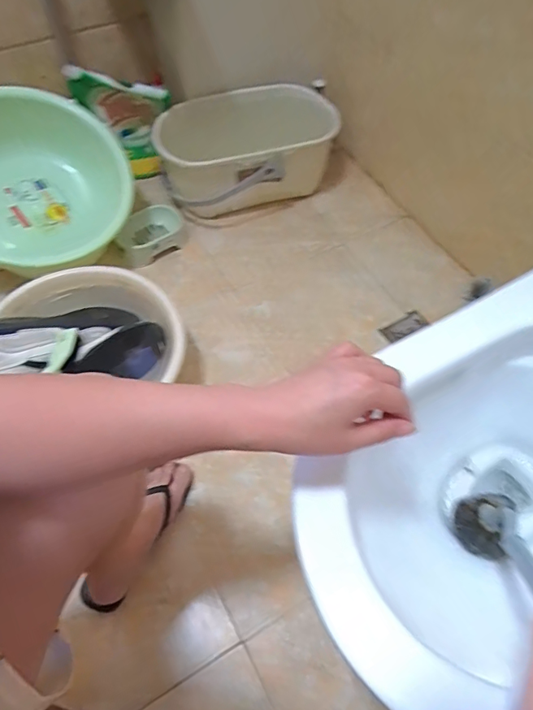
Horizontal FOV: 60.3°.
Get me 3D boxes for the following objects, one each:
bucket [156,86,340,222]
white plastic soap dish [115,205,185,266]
[{"bbox_3d":[-0.047,-0.479,1.068,0.385,0.186,0.212,-16,62,-10],"label":"bucket"},{"bbox_3d":[-0.266,-0.280,1.069,0.162,0.048,0.113,-28,65,-16],"label":"white plastic soap dish"}]

